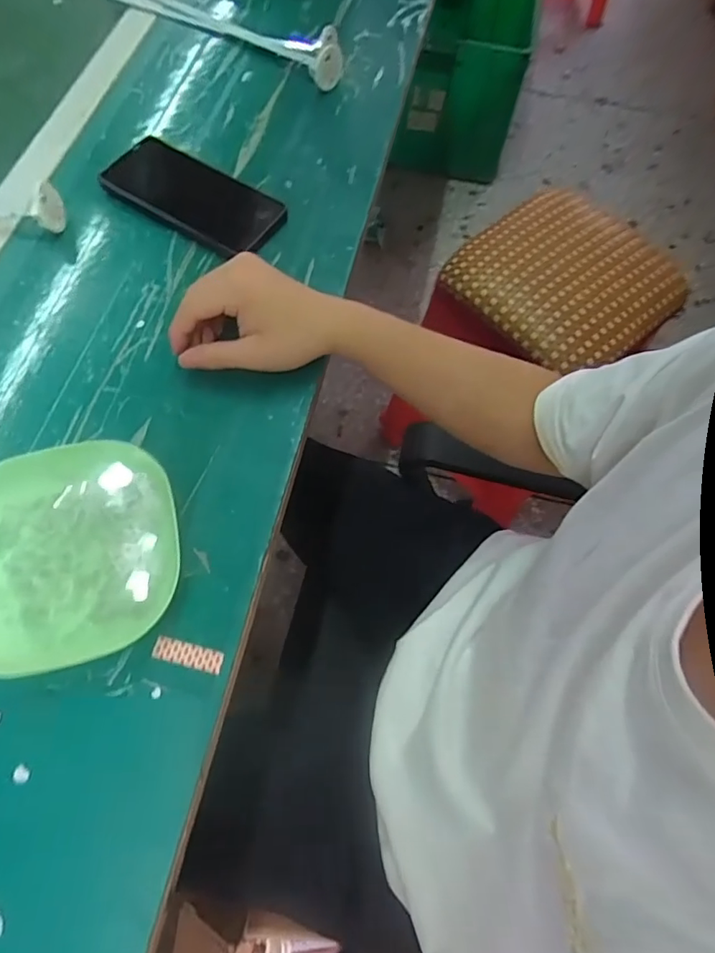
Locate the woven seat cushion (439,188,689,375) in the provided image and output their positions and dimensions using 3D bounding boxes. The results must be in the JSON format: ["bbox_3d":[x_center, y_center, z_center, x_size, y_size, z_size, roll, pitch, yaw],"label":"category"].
[{"bbox_3d":[0.315,-0.288,0.774,0.279,0.043,0.269,-38,72,-17],"label":"woven seat cushion"}]

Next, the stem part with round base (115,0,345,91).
[{"bbox_3d":[-0.145,-0.503,0.590,0.300,0.035,0.045,31,68,11],"label":"stem part with round base"}]

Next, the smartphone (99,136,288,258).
[{"bbox_3d":[-0.153,-0.258,0.491,0.169,0.015,0.078,32,69,12],"label":"smartphone"}]

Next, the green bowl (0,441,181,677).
[{"bbox_3d":[-0.187,0.051,0.348,0.133,0.035,0.132,-12,67,-7],"label":"green bowl"}]

